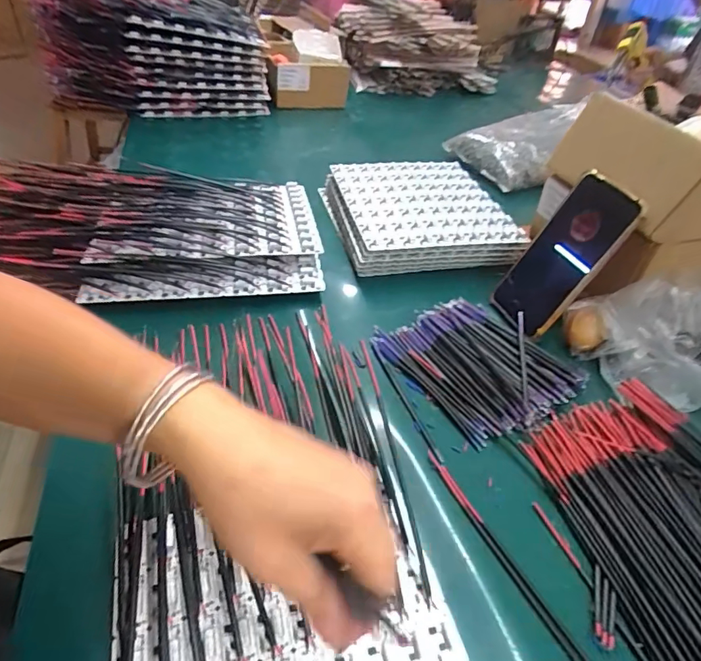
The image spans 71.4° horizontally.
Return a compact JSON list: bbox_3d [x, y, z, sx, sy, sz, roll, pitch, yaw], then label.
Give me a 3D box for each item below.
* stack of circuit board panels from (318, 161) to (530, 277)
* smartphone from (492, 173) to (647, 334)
[{"bbox_3d":[0.084,-0.159,0.654,0.205,0.040,0.241,-8,43,-11],"label":"stack of circuit board panels"},{"bbox_3d":[0.214,-0.075,0.496,0.018,0.158,0.080,12,34,-33],"label":"smartphone"}]

